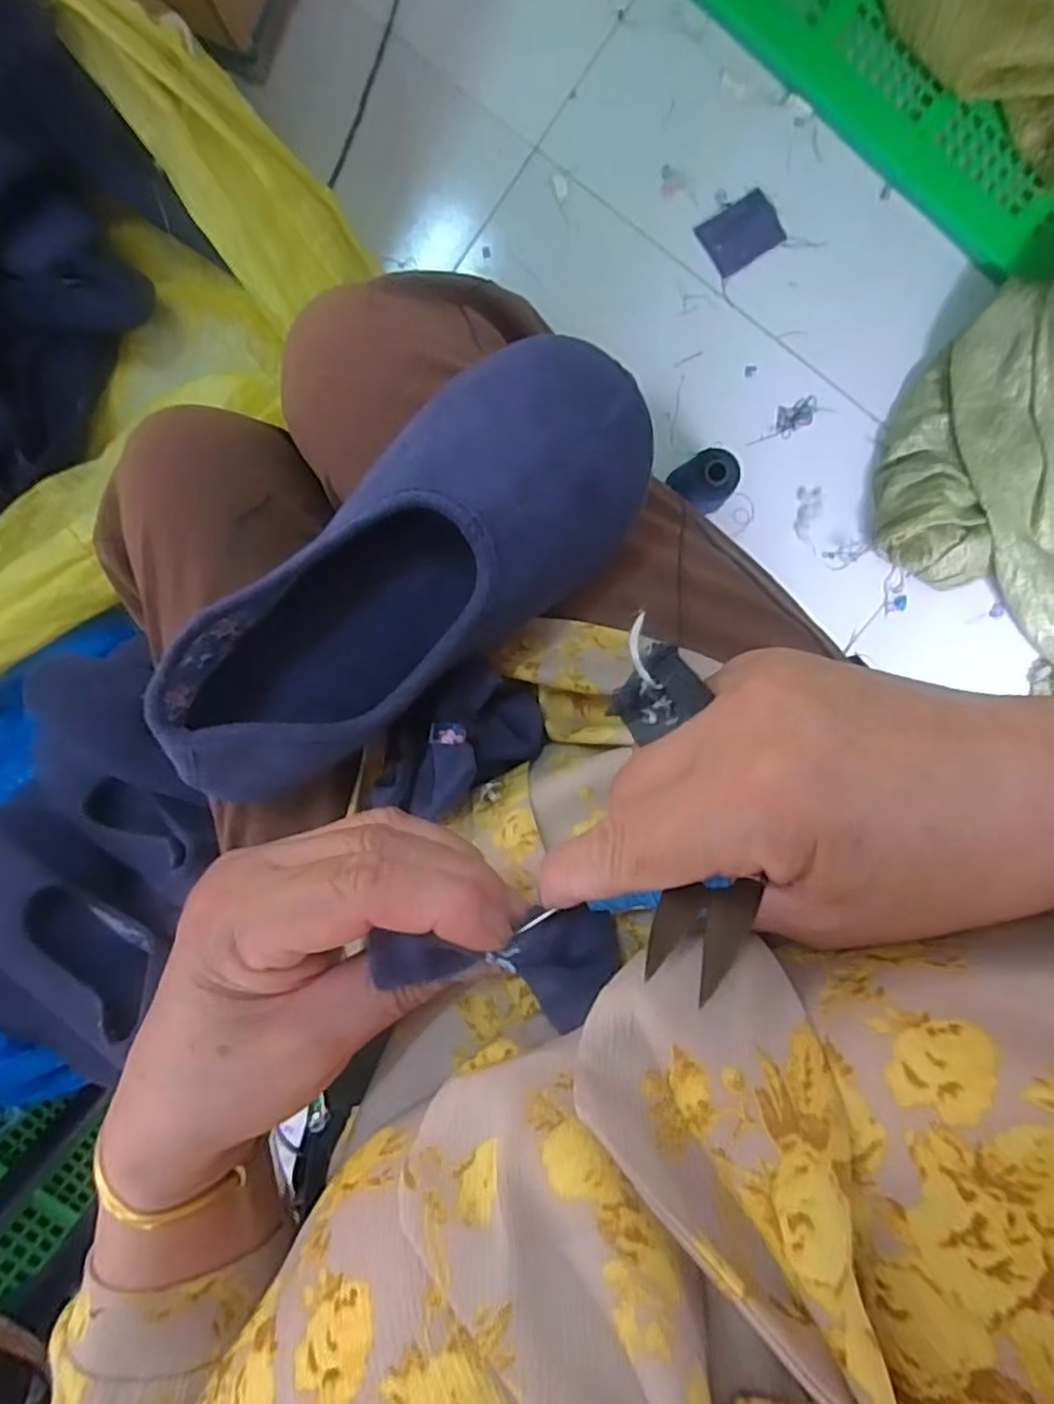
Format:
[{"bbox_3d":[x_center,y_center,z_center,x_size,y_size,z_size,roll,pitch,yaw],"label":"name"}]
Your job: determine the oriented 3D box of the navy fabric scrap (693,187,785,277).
[{"bbox_3d":[0.224,-0.493,0.722,0.072,0.014,0.060,-31,97,6],"label":"navy fabric scrap"}]

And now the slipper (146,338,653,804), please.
[{"bbox_3d":[-0.051,-0.045,0.287,0.236,0.062,0.091,-44,96,7],"label":"slipper"}]

